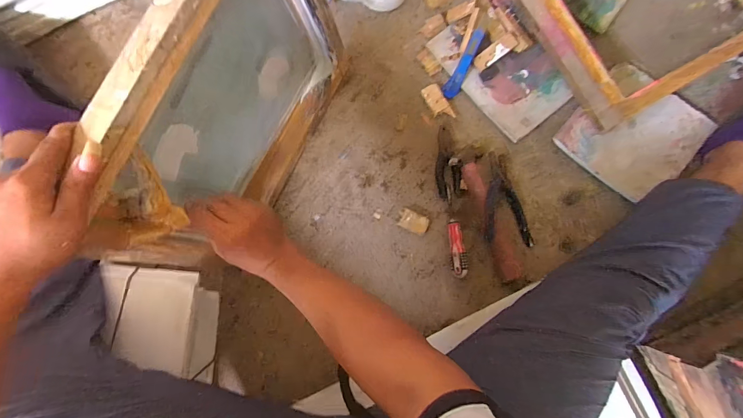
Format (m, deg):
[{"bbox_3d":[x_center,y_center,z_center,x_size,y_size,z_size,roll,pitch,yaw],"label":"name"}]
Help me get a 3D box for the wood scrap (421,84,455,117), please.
[{"bbox_3d":[0.137,-0.218,0.727,0.037,0.012,0.080,-31,85,-4],"label":"wood scrap"}]

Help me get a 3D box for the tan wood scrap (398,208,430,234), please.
[{"bbox_3d":[0.083,0.025,0.703,0.059,0.016,0.036,22,86,-2],"label":"tan wood scrap"}]

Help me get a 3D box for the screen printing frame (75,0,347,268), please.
[{"bbox_3d":[-0.193,-0.136,0.520,0.057,0.349,0.439,25,84,12],"label":"screen printing frame"}]

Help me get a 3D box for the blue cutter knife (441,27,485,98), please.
[{"bbox_3d":[0.187,-0.291,0.715,0.031,0.015,0.138,25,106,-2],"label":"blue cutter knife"}]

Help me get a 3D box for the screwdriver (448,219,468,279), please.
[{"bbox_3d":[0.165,0.075,0.680,0.027,0.020,0.112,-4,75,-4],"label":"screwdriver"}]

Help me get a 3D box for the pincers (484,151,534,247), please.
[{"bbox_3d":[0.254,-0.013,0.711,0.083,0.025,0.192,-15,84,-3],"label":"pincers"}]

